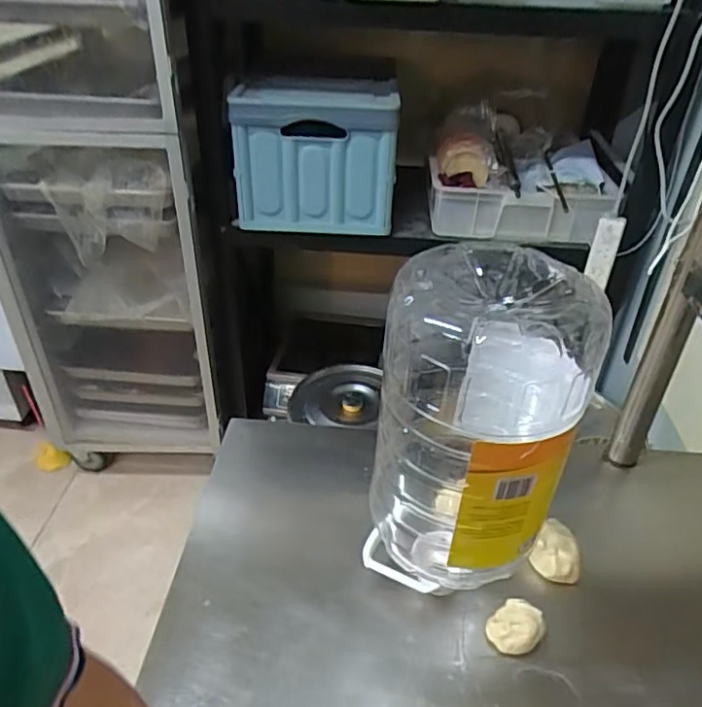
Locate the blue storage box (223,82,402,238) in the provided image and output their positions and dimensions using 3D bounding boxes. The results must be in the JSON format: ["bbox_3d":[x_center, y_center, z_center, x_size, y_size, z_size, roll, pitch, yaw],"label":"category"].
[{"bbox_3d":[-0.091,-0.469,1.418,0.377,0.281,0.344,1,36,-1],"label":"blue storage box"}]

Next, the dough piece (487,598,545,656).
[{"bbox_3d":[0.155,0.259,0.566,0.042,0.034,0.043,1,35,-1],"label":"dough piece"}]

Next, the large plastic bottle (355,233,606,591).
[{"bbox_3d":[0.098,0.079,0.508,0.154,0.313,0.161,14,38,16],"label":"large plastic bottle"}]

